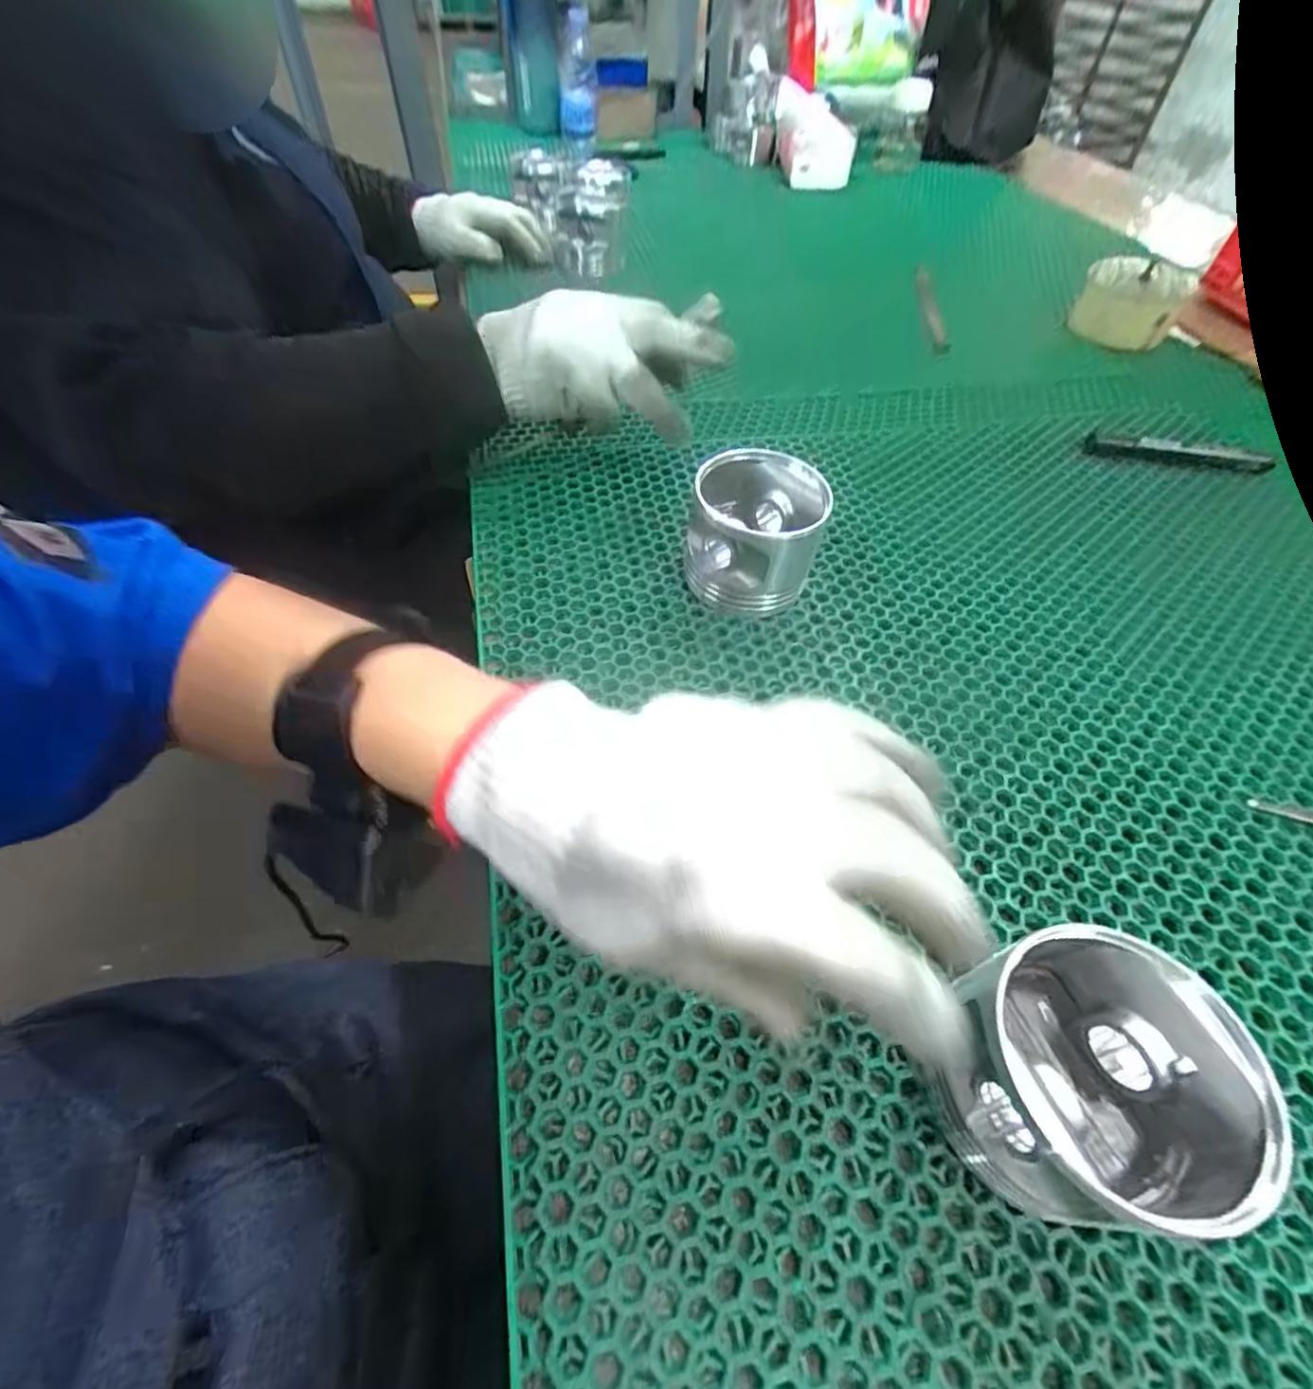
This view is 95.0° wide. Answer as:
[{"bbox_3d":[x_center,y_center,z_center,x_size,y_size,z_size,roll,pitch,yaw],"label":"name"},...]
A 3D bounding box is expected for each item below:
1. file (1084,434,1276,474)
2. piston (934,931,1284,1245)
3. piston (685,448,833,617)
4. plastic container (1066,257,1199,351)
[{"bbox_3d":[0.435,-0.202,0.500,0.143,0.012,0.023,9,54,5],"label":"file"},{"bbox_3d":[0.143,0.128,0.205,0.077,0.069,0.079,1,53,-1],"label":"piston"},{"bbox_3d":[0.058,-0.095,0.365,0.075,0.072,0.071,12,54,6],"label":"piston"},{"bbox_3d":[0.497,-0.409,0.629,0.103,0.056,0.091,28,57,18],"label":"plastic container"}]

